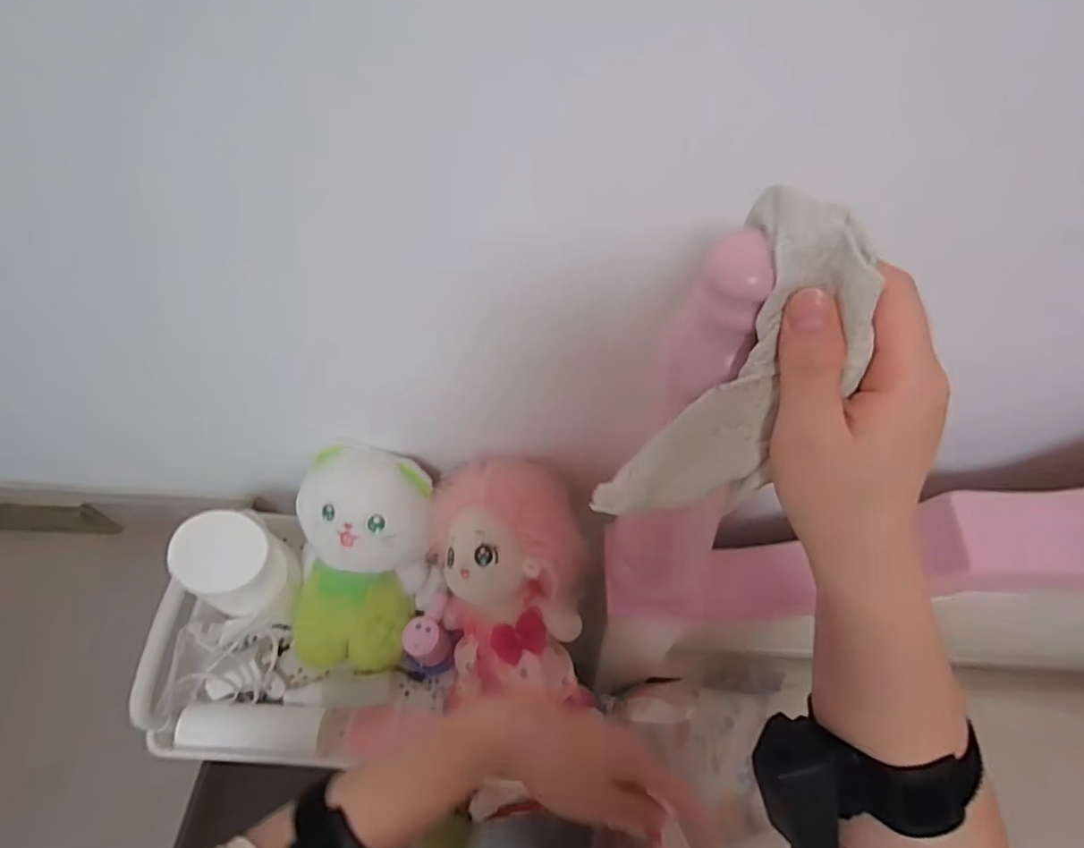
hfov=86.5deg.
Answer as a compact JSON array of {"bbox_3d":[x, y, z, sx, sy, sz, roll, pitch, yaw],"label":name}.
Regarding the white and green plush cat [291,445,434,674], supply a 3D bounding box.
[{"bbox_3d":[-0.179,0.133,0.576,0.139,0.085,0.226,3,100,2],"label":"white and green plush cat"}]

